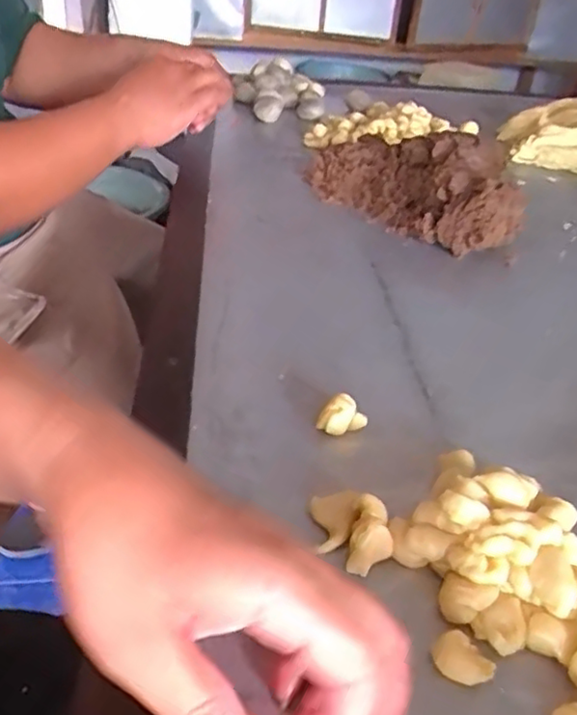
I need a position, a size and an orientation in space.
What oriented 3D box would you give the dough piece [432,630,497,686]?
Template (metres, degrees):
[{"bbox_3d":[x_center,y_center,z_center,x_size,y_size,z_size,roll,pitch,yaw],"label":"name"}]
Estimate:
[{"bbox_3d":[0.073,0.129,0.273,0.025,0.013,0.017,22,37,25],"label":"dough piece"}]

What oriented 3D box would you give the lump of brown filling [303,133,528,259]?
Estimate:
[{"bbox_3d":[0.128,-0.191,0.691,0.098,0.089,0.257,-26,44,-37],"label":"lump of brown filling"}]

